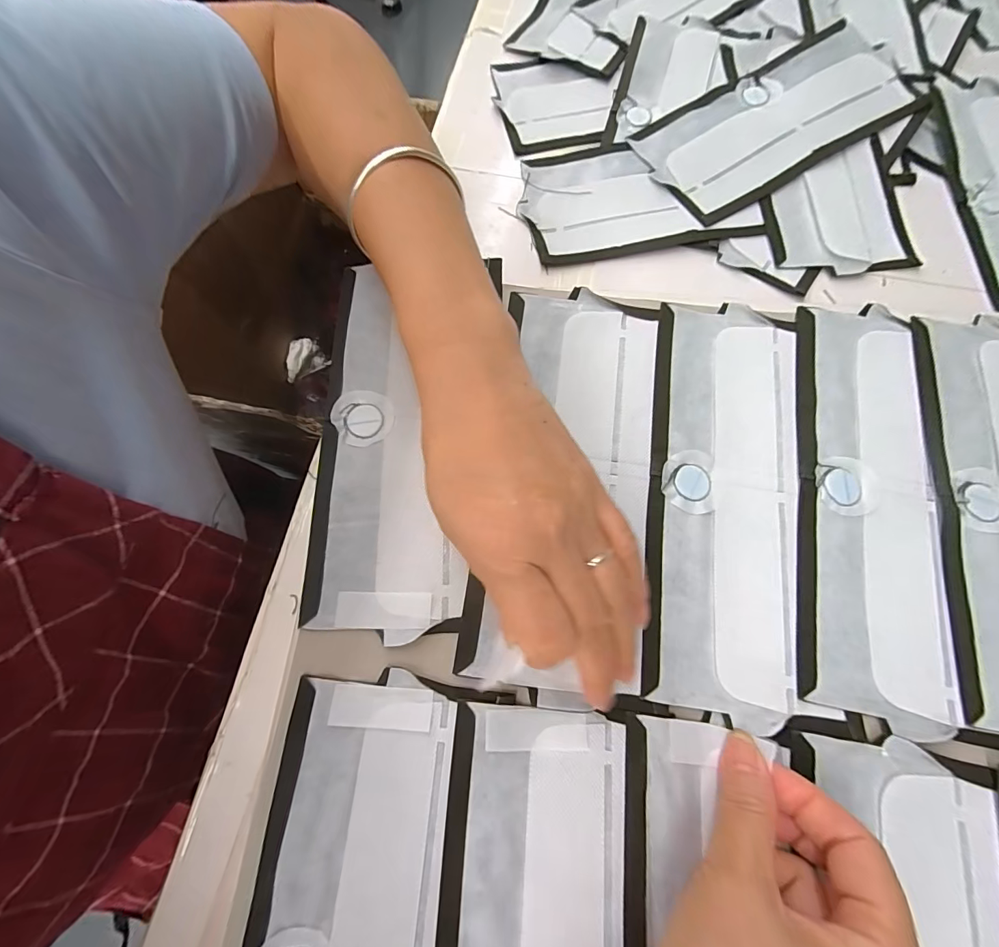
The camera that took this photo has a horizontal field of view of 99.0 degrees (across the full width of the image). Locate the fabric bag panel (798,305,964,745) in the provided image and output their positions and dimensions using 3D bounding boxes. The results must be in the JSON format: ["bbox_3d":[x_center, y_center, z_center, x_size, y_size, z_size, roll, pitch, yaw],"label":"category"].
[{"bbox_3d":[0.209,0.011,0.240,0.074,0.009,0.233,10,72,3],"label":"fabric bag panel"}]

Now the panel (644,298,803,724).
[{"bbox_3d":[0.130,0.009,0.245,0.083,0.004,0.234,9,74,3],"label":"panel"}]

